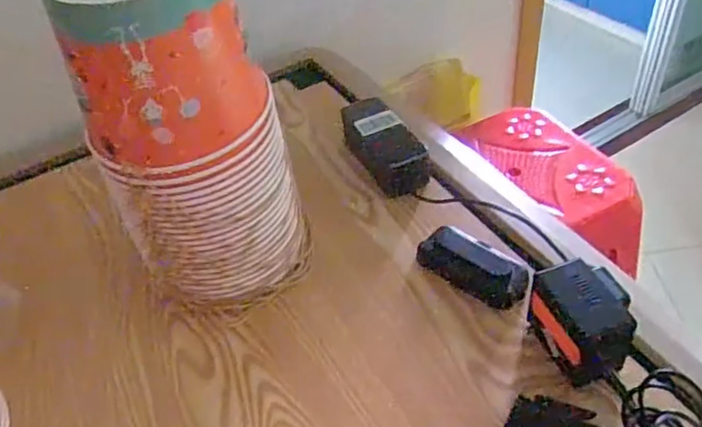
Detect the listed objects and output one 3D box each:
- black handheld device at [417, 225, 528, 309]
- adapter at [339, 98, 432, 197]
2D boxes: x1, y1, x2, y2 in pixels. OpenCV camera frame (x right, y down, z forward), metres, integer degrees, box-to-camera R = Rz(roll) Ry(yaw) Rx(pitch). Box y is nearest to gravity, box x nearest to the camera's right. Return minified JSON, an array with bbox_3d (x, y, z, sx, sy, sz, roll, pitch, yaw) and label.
[{"bbox_3d":[0.118,0.049,0.597,0.108,0.021,0.050,26,53,29],"label":"black handheld device"},{"bbox_3d":[0.035,-0.085,0.728,0.061,0.052,0.151,-24,46,-16],"label":"adapter"}]

